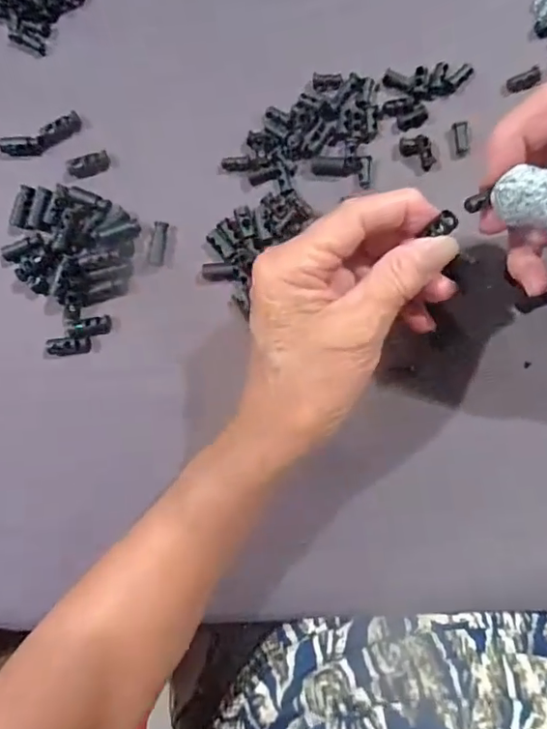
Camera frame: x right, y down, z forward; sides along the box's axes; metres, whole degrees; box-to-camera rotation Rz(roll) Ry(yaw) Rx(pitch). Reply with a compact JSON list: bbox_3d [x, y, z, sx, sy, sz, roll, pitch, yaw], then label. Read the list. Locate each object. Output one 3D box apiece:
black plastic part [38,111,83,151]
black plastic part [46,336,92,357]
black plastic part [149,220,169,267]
[{"bbox_3d":[-0.127,-0.140,0.323,0.028,0.011,0.007,-39,85,-12],"label":"black plastic part"},{"bbox_3d":[-0.120,-0.011,0.314,0.025,0.004,0.010,-6,88,6],"label":"black plastic part"},{"bbox_3d":[-0.066,-0.069,0.310,0.007,0.010,0.025,13,90,6],"label":"black plastic part"}]

